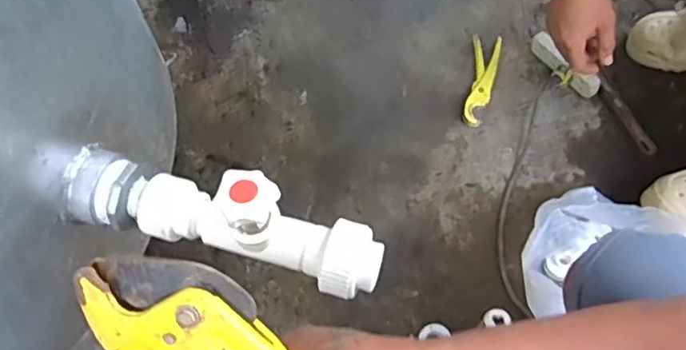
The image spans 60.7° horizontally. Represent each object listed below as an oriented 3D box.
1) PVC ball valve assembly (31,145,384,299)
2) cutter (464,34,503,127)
[{"bbox_3d":[-0.112,0.029,0.502,0.289,0.085,0.060,13,61,11],"label":"PVC ball valve assembly"},{"bbox_3d":[0.254,-0.170,1.063,0.054,0.024,0.215,8,60,8],"label":"cutter"}]

